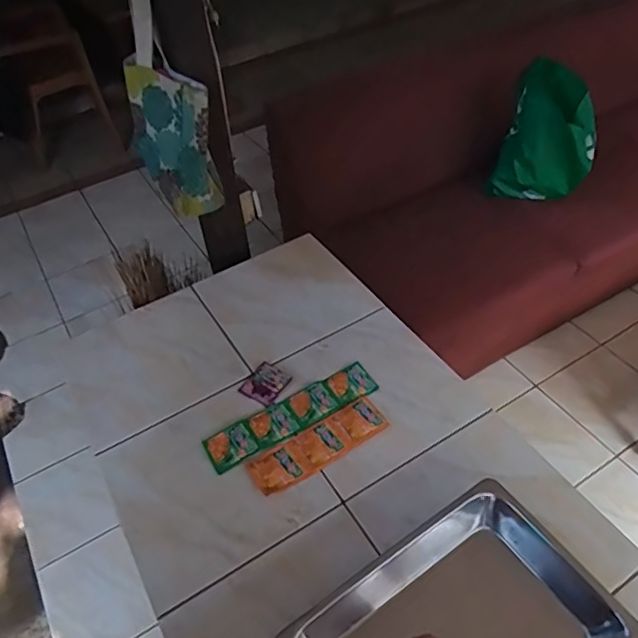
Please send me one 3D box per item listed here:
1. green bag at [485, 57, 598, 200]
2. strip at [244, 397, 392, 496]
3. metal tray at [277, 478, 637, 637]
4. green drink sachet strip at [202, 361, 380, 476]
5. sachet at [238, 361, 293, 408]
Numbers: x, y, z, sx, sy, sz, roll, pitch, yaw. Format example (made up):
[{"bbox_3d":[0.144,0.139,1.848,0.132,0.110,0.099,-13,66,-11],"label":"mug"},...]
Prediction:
[{"bbox_3d":[0.708,-0.552,1.761,0.273,0.349,0.262,19,50,22],"label":"green bag"},{"bbox_3d":[0.002,0.201,0.911,0.229,0.011,0.070,-27,50,-20],"label":"strip"},{"bbox_3d":[0.166,0.387,0.682,0.364,0.061,0.254,-27,50,-20],"label":"metal tray"},{"bbox_3d":[-0.042,0.158,0.954,0.301,0.013,0.073,-25,49,-19],"label":"green drink sachet strip"},{"bbox_3d":[-0.093,0.113,1.002,0.069,0.011,0.073,27,53,27],"label":"sachet"}]

